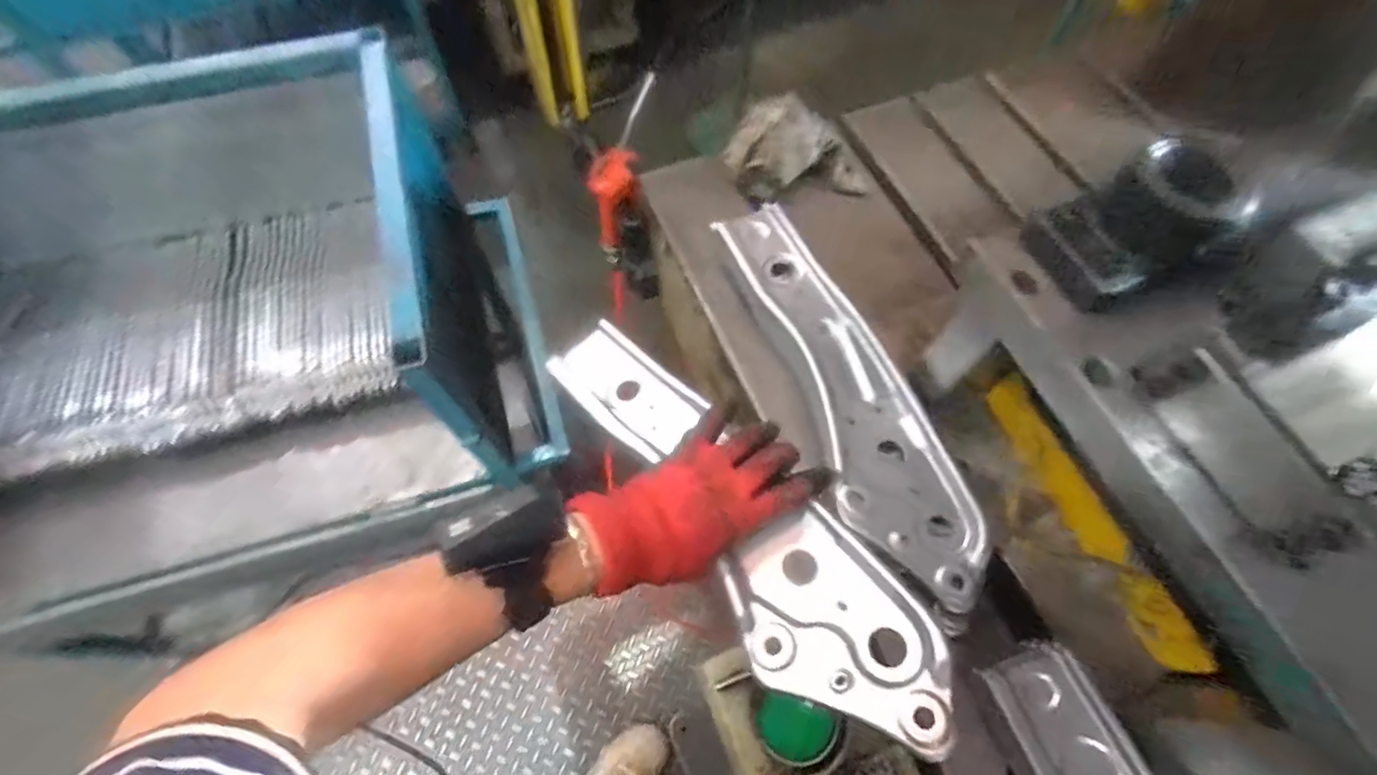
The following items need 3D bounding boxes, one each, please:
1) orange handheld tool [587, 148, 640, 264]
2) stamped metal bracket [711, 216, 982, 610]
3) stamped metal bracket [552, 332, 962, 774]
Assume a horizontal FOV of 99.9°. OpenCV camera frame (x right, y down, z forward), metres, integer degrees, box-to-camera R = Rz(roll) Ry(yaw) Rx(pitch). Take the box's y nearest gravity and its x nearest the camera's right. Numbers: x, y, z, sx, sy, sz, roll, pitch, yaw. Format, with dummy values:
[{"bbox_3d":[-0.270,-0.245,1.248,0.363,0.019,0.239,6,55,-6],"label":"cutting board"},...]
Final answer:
[{"bbox_3d":[-0.099,-0.248,0.796,0.062,0.165,0.042,-19,66,-11],"label":"orange handheld tool"},{"bbox_3d":[0.149,-0.009,0.566,0.108,0.030,0.430,-16,66,-10],"label":"stamped metal bracket"},{"bbox_3d":[0.021,0.088,0.467,0.106,0.017,0.431,-34,55,-17],"label":"stamped metal bracket"}]

